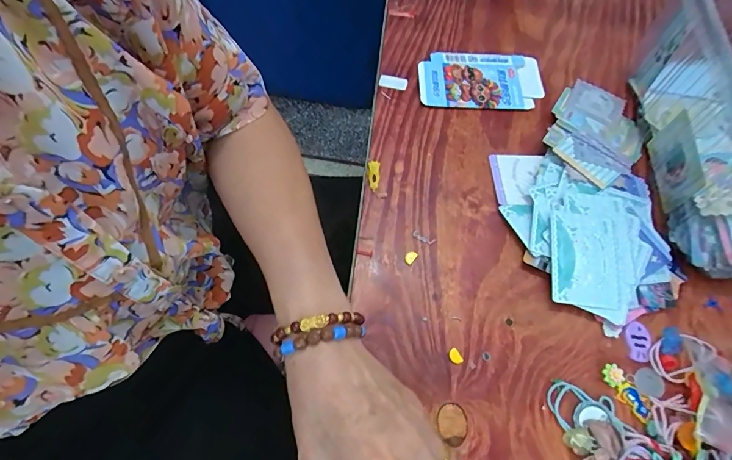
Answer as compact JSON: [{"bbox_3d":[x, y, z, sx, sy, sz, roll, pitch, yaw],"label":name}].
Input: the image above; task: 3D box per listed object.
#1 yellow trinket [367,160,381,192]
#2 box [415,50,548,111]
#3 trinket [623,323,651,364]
[{"bbox_3d":[0.007,-0.055,0.397,0.012,0.009,0.031,5,65,-1],"label":"yellow trinket"},{"bbox_3d":[0.135,-0.176,0.460,0.145,0.010,0.079,0,66,-3],"label":"box"},{"bbox_3d":[0.240,0.099,0.344,0.022,0.005,0.033,9,65,1],"label":"trinket"}]

